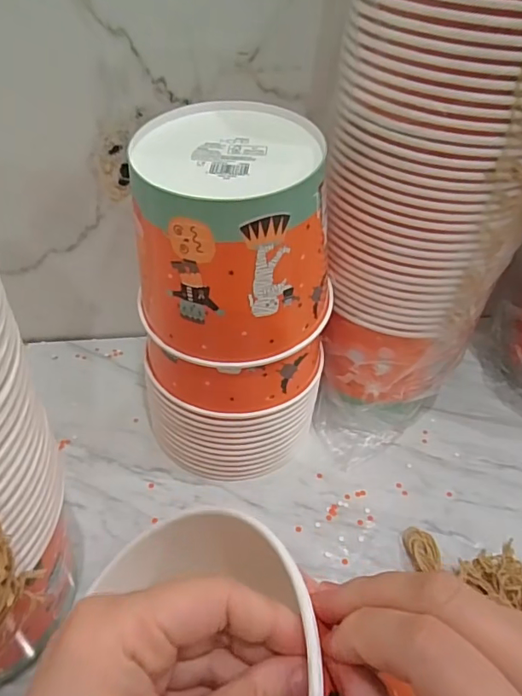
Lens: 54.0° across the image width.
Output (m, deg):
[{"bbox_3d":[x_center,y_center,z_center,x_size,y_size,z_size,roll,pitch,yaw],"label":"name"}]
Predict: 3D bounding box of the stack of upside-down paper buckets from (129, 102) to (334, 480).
[{"bbox_3d":[-0.019,-0.024,0.429,0.143,0.281,0.132,8,44,3],"label":"stack of upside-down paper buckets"}]

